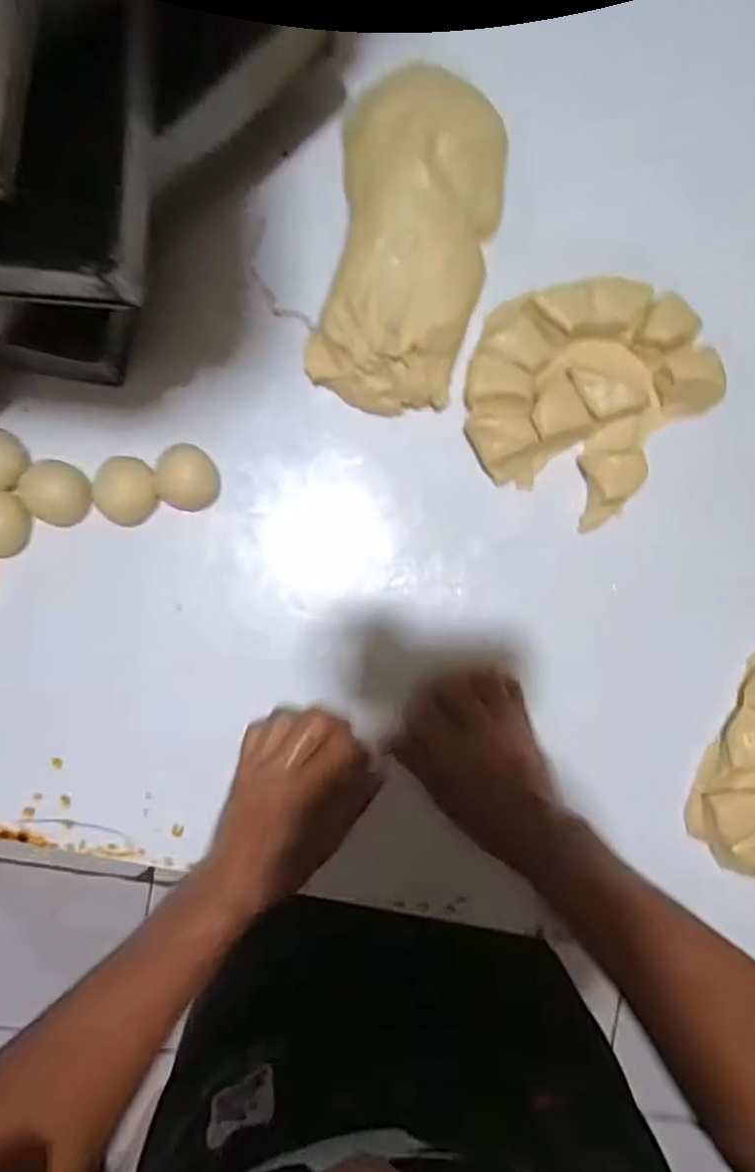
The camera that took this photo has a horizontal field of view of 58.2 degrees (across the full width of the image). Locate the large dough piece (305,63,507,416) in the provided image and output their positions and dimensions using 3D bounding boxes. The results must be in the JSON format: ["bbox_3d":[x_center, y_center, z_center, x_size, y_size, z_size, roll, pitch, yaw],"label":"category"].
[{"bbox_3d":[0.024,-0.251,0.494,0.124,0.043,0.240,10,90,-2],"label":"large dough piece"}]

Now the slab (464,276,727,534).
[{"bbox_3d":[0.154,-0.151,0.509,0.160,0.030,0.180,41,89,-2],"label":"slab"}]

